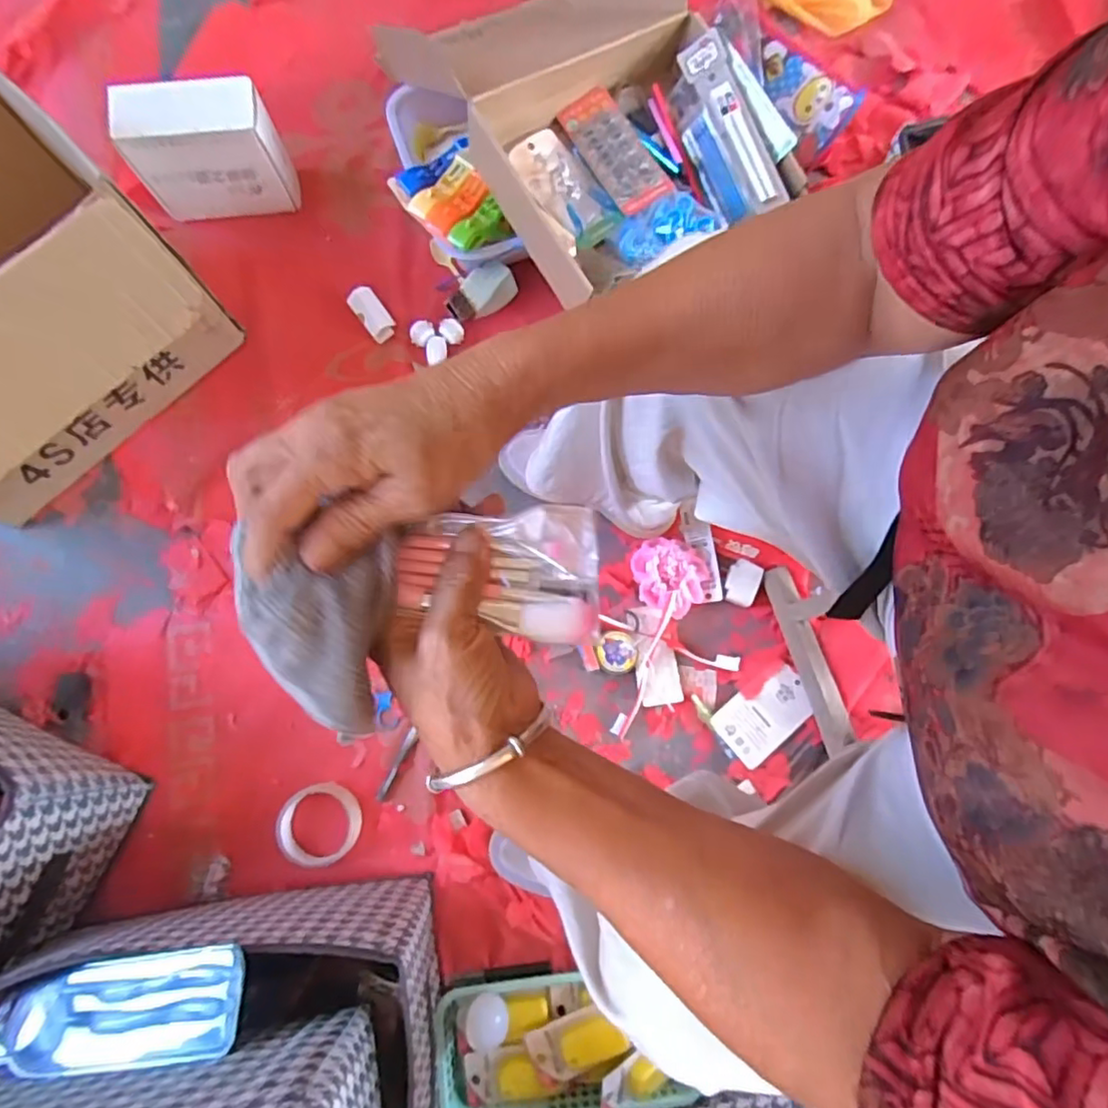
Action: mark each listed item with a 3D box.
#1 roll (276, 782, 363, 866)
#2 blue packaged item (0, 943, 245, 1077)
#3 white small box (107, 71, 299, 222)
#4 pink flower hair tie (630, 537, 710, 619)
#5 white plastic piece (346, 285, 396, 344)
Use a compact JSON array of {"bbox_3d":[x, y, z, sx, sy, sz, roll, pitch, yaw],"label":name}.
[{"bbox_3d":[-0.269,0.311,0.694,0.088,0.019,0.087,0,78,-1],"label":"roll"},{"bbox_3d":[-0.369,0.380,0.497,0.238,0.032,0.072,-15,78,9],"label":"blue packaged item"},{"bbox_3d":[-0.456,-0.532,0.805,0.186,0.152,0.076,-9,78,-3],"label":"white small box"},{"bbox_3d":[0.143,0.027,0.754,0.097,0.024,0.086,39,80,7],"label":"pink flower hair tie"},{"bbox_3d":[-0.250,-0.332,0.827,0.038,0.025,0.081,-37,81,-8],"label":"white plastic piece"}]

